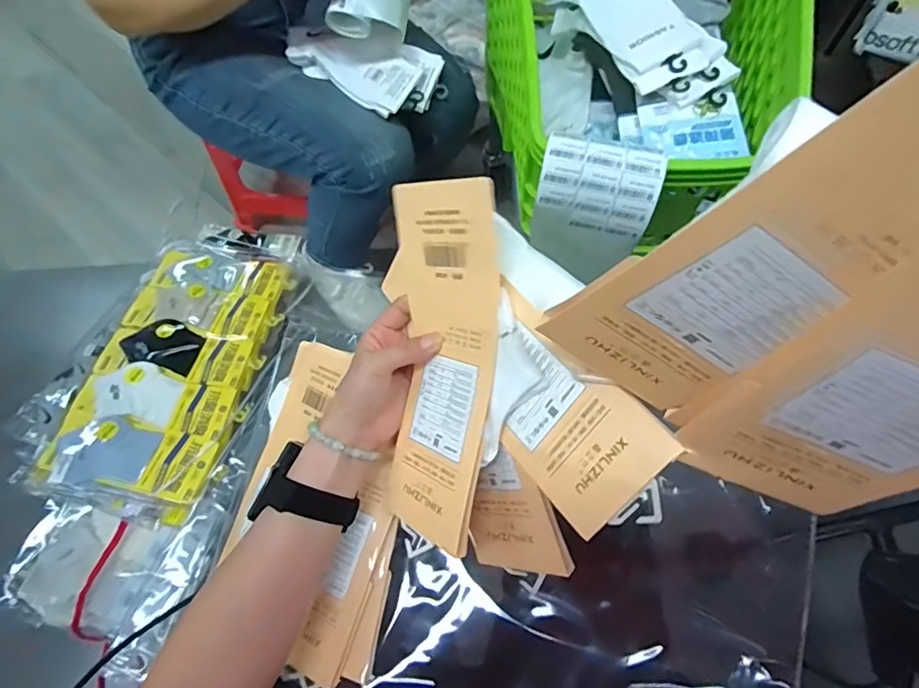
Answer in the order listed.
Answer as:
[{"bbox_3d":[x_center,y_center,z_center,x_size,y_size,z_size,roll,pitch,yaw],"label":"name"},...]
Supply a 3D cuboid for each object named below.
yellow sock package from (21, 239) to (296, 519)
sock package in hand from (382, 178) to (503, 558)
[{"bbox_3d":[-0.453,0.037,0.876,0.255,0.077,0.467,8,58,3],"label":"yellow sock package"},{"bbox_3d":[-0.018,0.014,0.384,0.107,0.024,0.246,9,99,40],"label":"sock package in hand"}]

